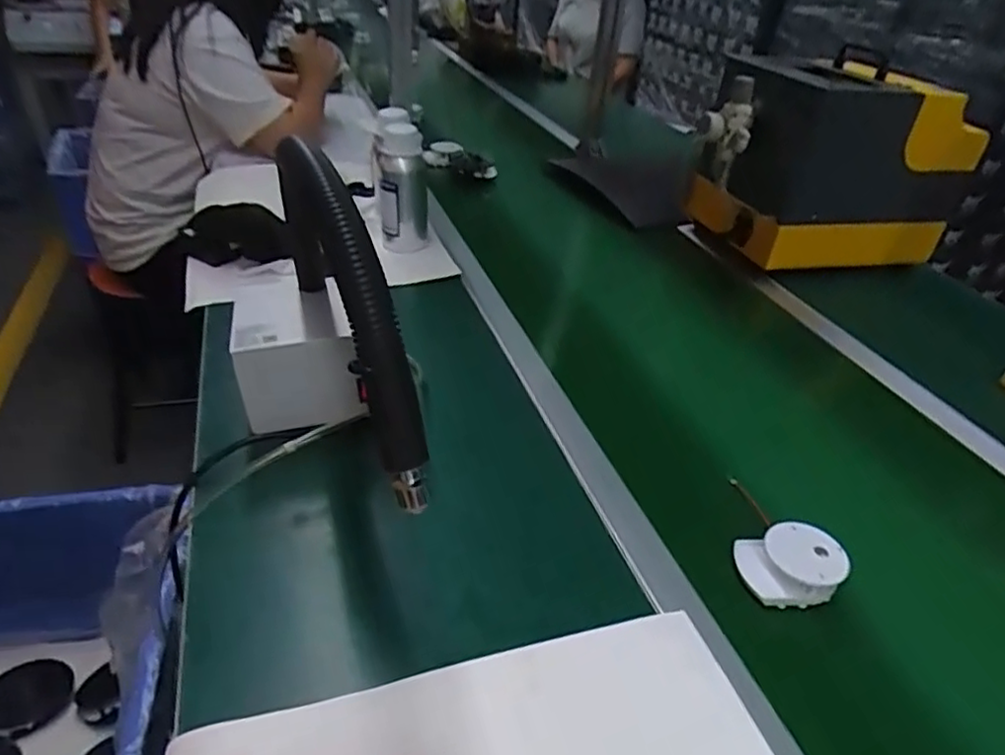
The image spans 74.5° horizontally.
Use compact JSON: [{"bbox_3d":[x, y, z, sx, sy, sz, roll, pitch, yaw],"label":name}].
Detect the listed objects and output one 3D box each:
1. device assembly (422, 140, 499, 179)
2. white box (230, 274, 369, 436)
[{"bbox_3d":[-0.090,-0.453,1.375,0.160,0.066,0.066,10,34,8],"label":"device assembly"},{"bbox_3d":[-0.217,-0.019,0.680,0.113,0.107,0.107,-10,37,-21],"label":"white box"}]

